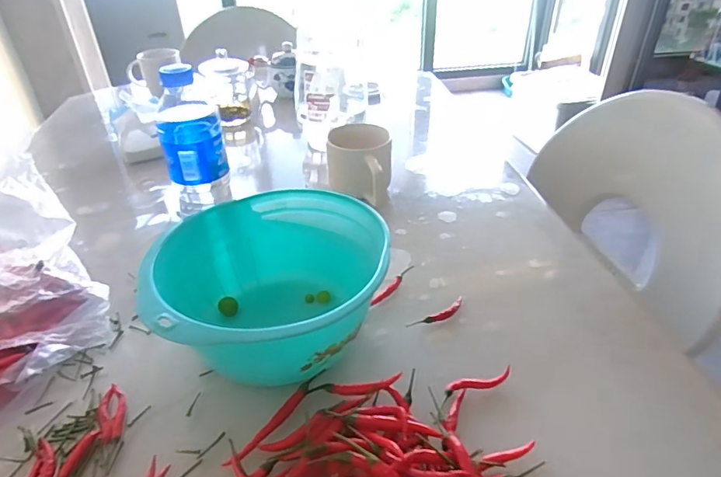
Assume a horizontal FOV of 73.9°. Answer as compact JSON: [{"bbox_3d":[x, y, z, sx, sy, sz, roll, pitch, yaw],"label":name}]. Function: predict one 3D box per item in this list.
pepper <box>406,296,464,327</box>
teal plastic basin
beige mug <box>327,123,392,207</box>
[{"bbox_3d":[0.081,0.079,0.495,0.072,0.006,0.014,-22,41,-27],"label":"pepper"},{"bbox_3d":[-0.080,0.042,0.462,0.198,0.098,0.211,-1,36,1],"label":"teal plastic basin"},{"bbox_3d":[-0.004,-0.098,0.661,0.090,0.085,0.091,2,36,4],"label":"beige mug"}]

